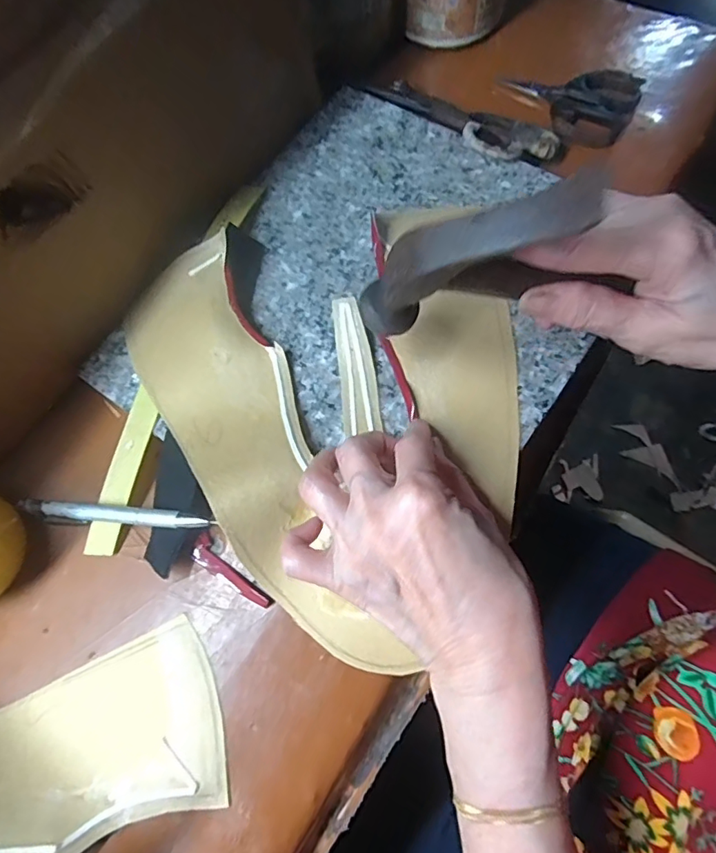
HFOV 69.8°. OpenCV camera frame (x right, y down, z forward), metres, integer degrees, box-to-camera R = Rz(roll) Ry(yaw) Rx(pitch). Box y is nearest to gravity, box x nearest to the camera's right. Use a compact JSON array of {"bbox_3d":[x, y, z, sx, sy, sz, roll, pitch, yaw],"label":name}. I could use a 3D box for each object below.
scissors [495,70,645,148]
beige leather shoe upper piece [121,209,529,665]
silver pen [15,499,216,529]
[{"bbox_3d":[0.161,-0.248,0.391,0.100,0.007,0.069,14,72,10],"label":"scissors"},{"bbox_3d":[-0.001,-0.019,0.304,0.217,0.032,0.268,-28,76,-6],"label":"beige leather shoe upper piece"},{"bbox_3d":[-0.147,0.054,0.309,0.129,0.009,0.014,1,75,15],"label":"silver pen"}]

